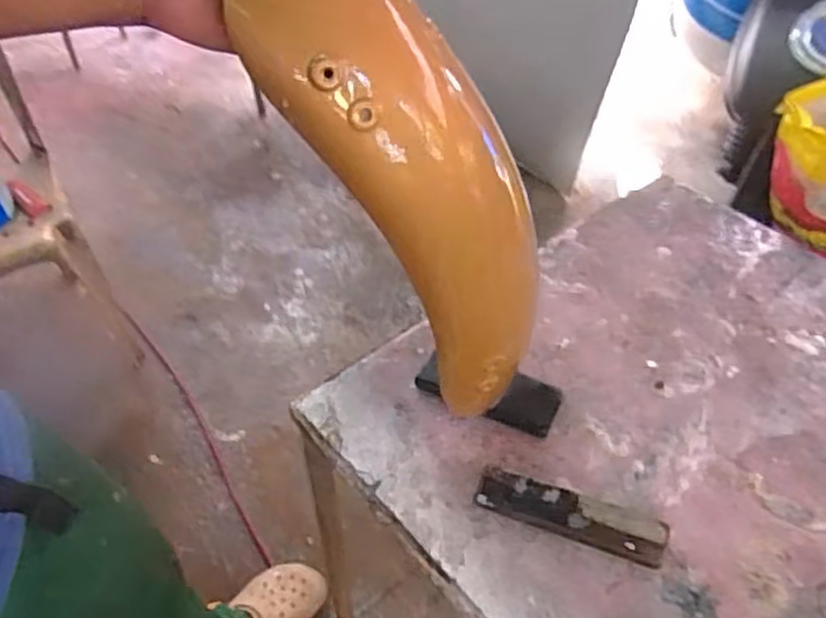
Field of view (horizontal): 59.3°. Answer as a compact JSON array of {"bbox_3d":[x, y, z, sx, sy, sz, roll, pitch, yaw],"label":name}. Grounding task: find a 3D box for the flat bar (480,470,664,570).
[{"bbox_3d":[0.134,0.178,0.624,0.158,0.022,0.038,14,49,14],"label":"flat bar"}]

